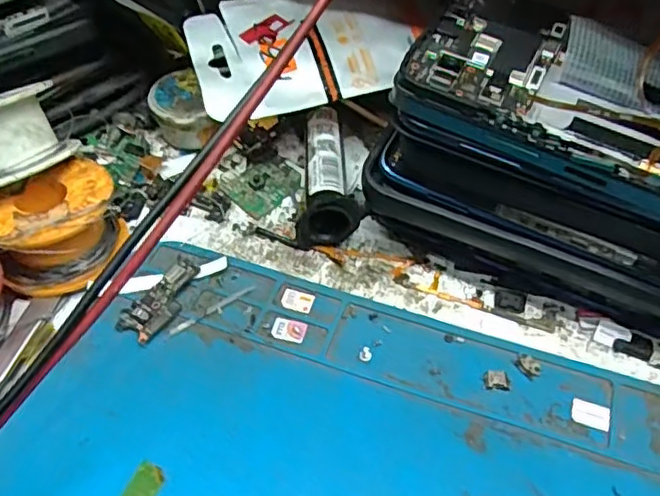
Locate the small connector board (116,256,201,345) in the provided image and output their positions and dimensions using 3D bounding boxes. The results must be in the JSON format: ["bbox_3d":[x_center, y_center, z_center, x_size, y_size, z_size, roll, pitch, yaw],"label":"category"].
[{"bbox_3d":[-0.065,0.020,0.243,0.017,0.004,0.039,25,54,19],"label":"small connector board"}]

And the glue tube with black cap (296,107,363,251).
[{"bbox_3d":[0.001,-0.034,0.278,0.025,0.025,0.072,2,50,1],"label":"glue tube with black cap"}]

